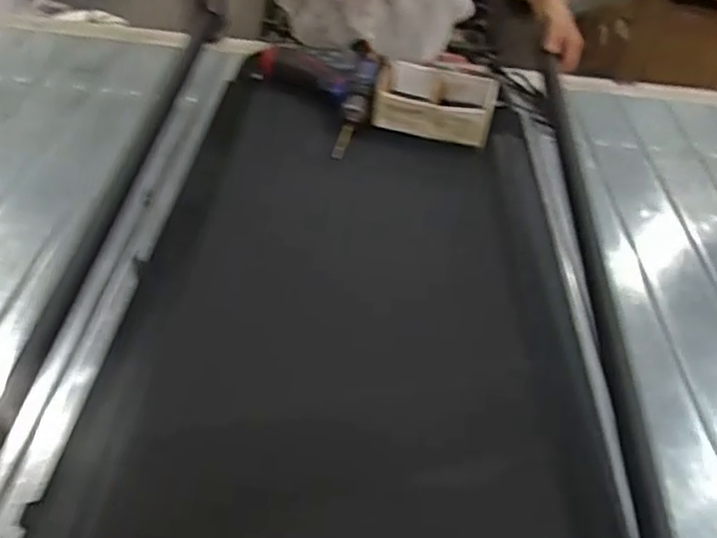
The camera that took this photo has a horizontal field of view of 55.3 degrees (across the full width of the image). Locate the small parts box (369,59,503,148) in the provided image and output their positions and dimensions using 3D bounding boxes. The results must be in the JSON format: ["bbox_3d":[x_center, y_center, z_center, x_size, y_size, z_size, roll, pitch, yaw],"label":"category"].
[{"bbox_3d":[0.118,-0.252,1.061,0.180,0.066,0.127,12,40,6],"label":"small parts box"}]

